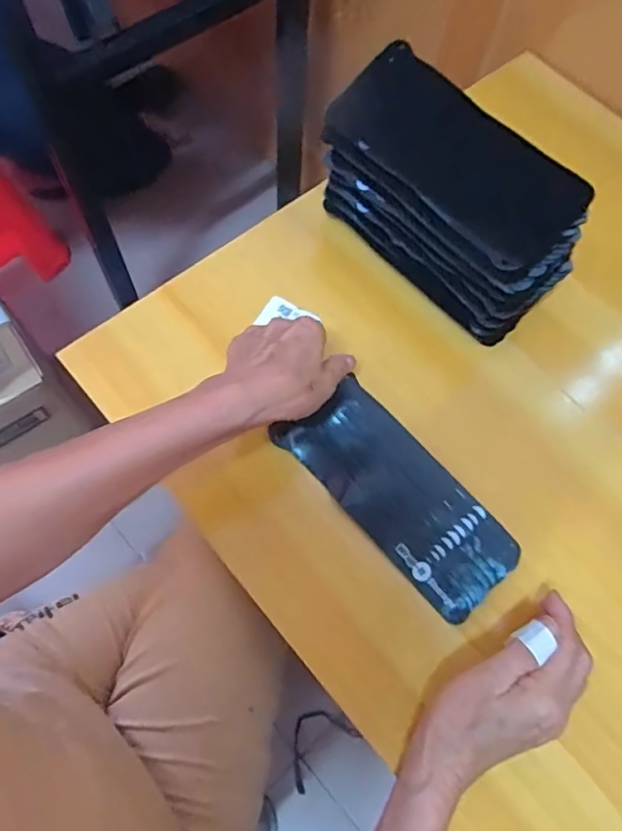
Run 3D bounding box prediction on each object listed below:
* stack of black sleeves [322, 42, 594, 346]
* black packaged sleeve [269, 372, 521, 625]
[{"bbox_3d":[0.105,-0.170,0.468,0.092,0.125,0.210,-41,74,-17],"label":"stack of black sleeves"},{"bbox_3d":[0.067,0.058,0.437,0.082,0.015,0.185,-41,76,-17],"label":"black packaged sleeve"}]

